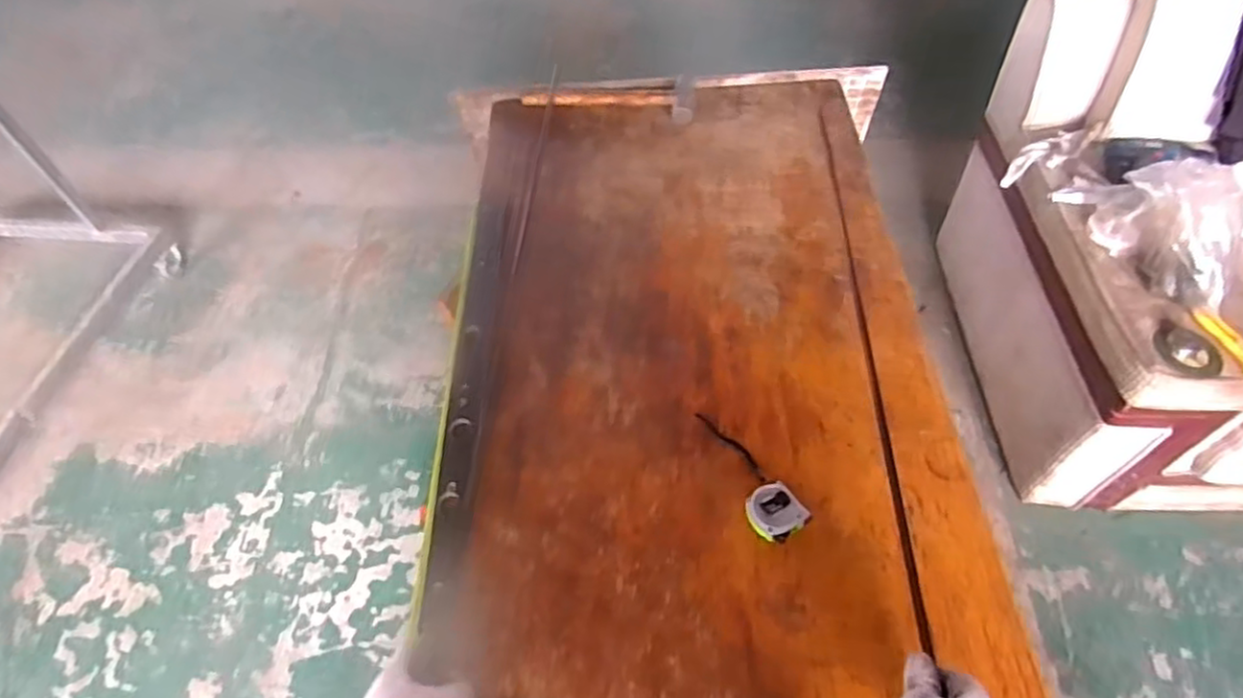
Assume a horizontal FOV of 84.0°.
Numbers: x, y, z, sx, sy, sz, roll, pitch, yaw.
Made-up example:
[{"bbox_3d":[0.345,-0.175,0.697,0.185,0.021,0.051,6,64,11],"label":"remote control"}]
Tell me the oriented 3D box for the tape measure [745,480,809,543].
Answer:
[{"bbox_3d":[0.171,0.183,0.771,0.057,0.030,0.060,-28,58,-16],"label":"tape measure"}]

